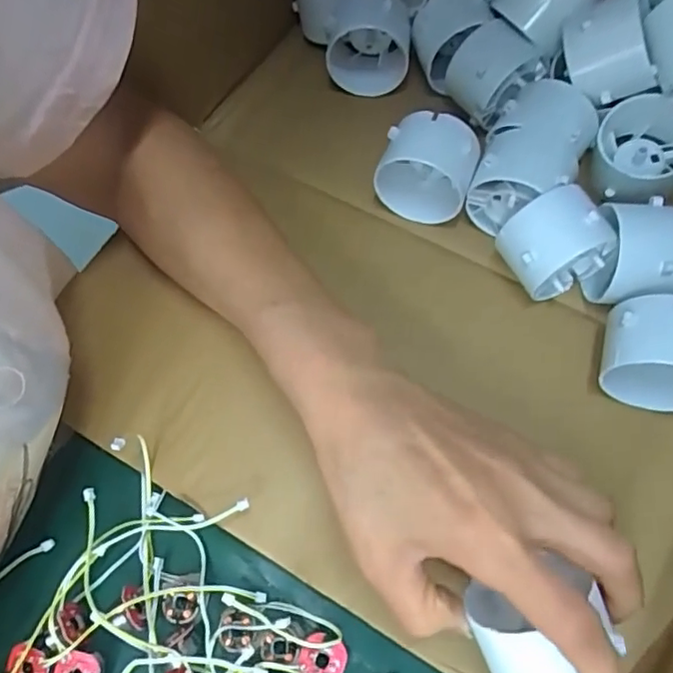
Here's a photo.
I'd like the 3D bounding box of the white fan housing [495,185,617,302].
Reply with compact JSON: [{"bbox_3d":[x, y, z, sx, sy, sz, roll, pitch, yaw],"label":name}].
[{"bbox_3d":[0.104,-0.043,0.283,0.041,0.050,0.037,-24,70,-11],"label":"white fan housing"}]

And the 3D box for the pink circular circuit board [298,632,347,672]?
[{"bbox_3d":[-0.006,0.138,0.243,0.020,0.009,0.018,26,69,9],"label":"pink circular circuit board"}]

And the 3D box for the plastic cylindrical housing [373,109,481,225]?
[{"bbox_3d":[0.049,-0.091,0.310,0.047,0.050,0.032,18,68,6],"label":"plastic cylindrical housing"}]

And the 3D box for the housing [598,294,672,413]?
[{"bbox_3d":[0.147,0.007,0.258,0.049,0.041,0.039,11,68,4],"label":"housing"}]

